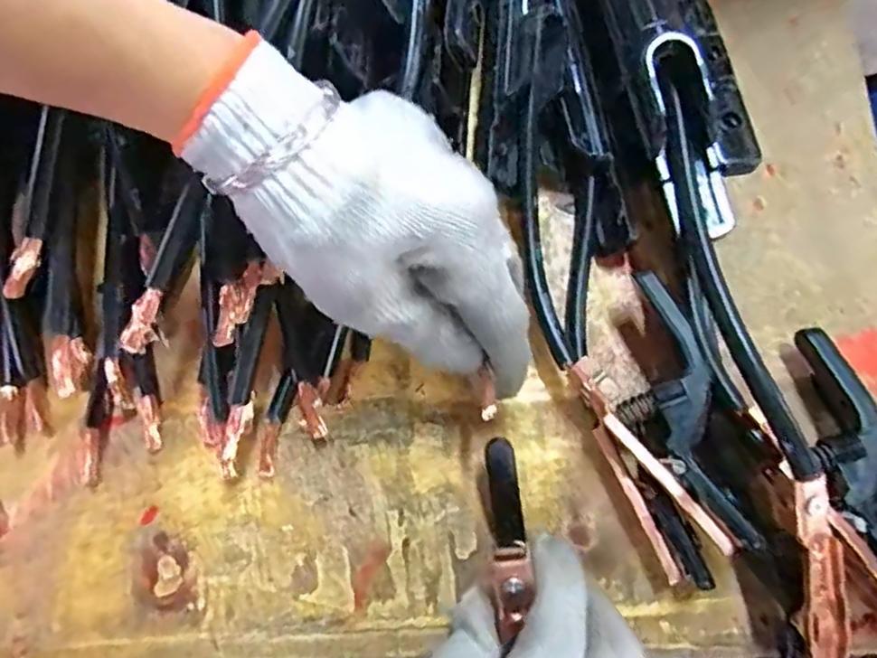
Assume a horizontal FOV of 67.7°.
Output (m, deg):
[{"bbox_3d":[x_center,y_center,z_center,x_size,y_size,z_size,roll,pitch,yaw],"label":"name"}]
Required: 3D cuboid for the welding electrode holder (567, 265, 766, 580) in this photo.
[{"bbox_3d":[0.094,0.044,0.283,0.054,0.041,0.128,-18,78,-3],"label":"welding electrode holder"}]

